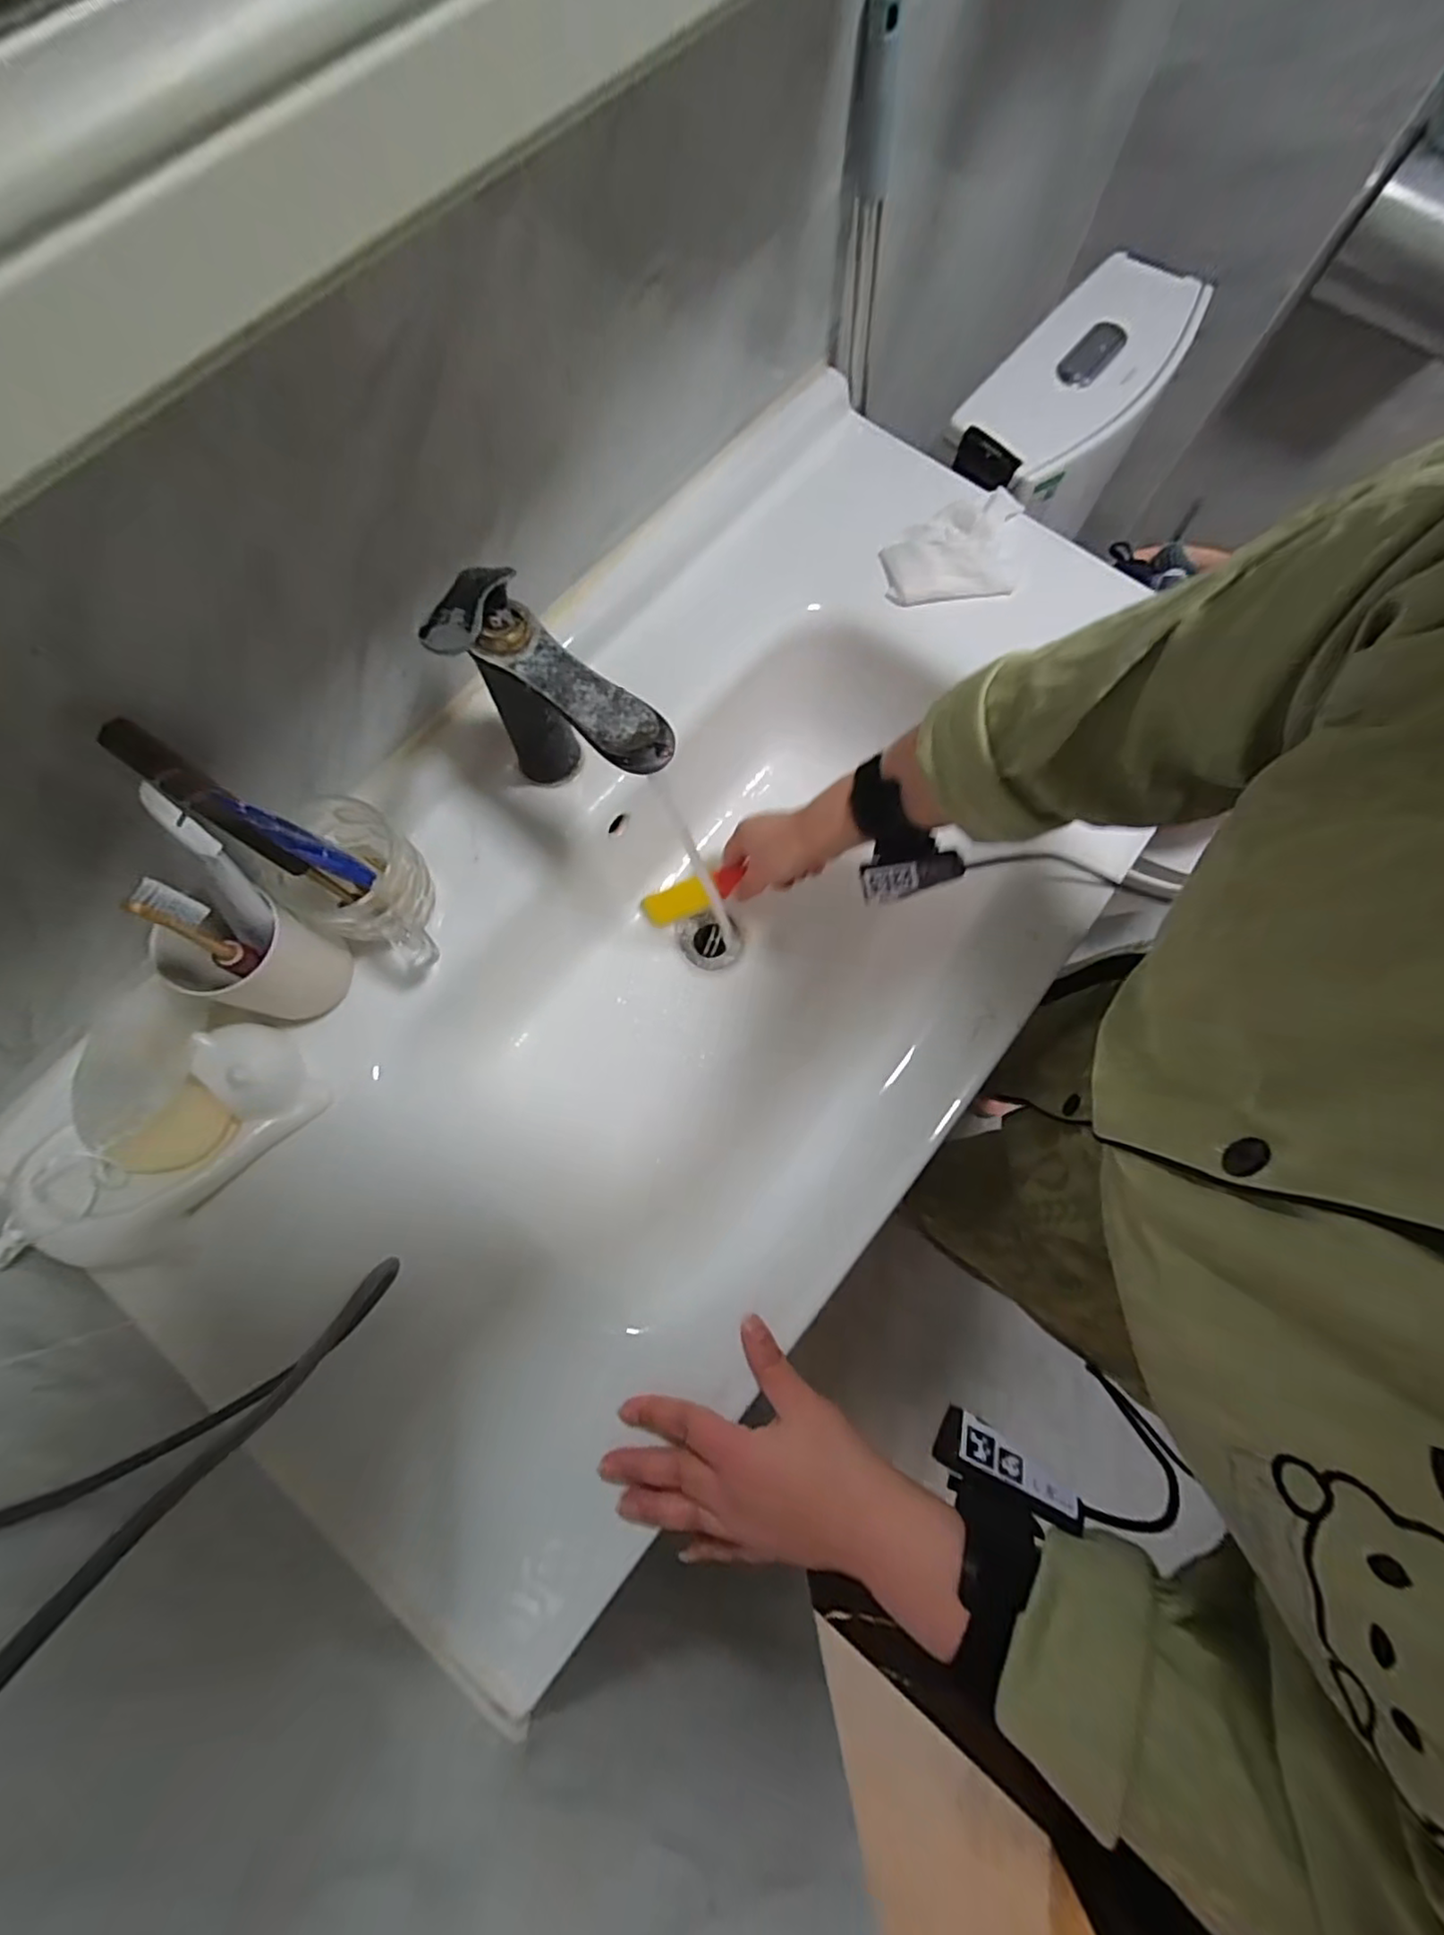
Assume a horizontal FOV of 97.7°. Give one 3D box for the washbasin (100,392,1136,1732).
[{"bbox_3d":[-0.010,-0.038,0.547,0.462,0.205,0.857,38,77,10],"label":"washbasin"}]

